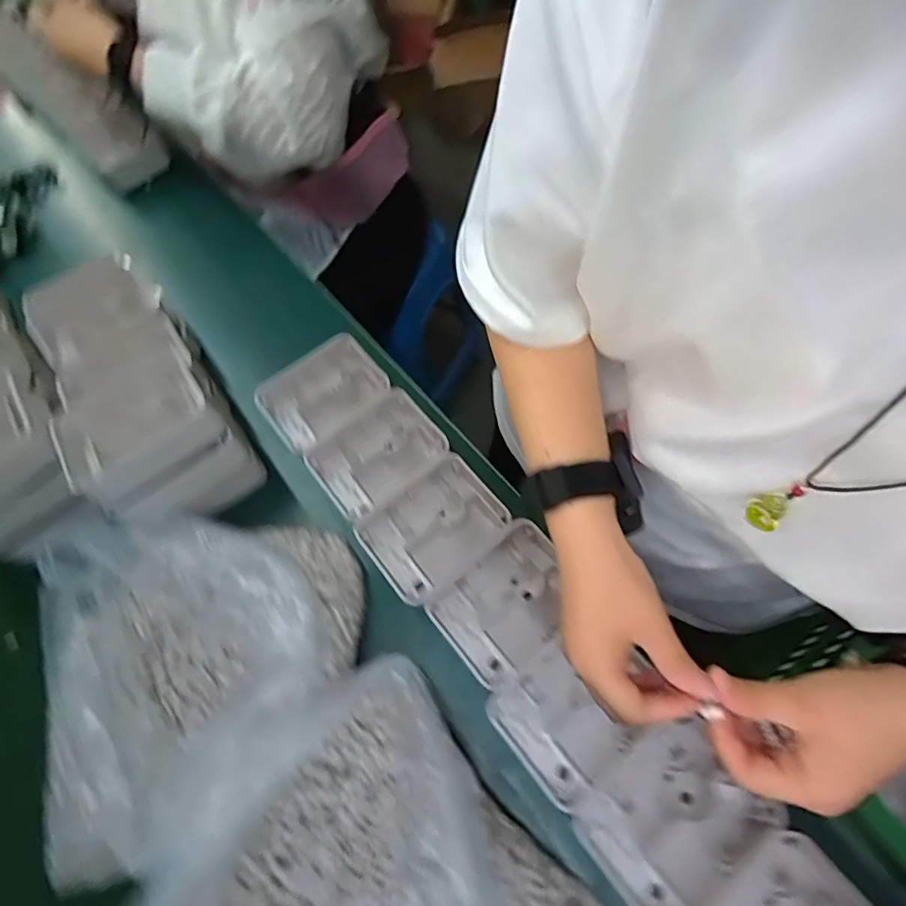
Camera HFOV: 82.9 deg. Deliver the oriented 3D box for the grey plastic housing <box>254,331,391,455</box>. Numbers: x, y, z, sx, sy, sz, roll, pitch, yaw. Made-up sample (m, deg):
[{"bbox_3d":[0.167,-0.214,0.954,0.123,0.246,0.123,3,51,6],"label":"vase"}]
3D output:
[{"bbox_3d":[-0.147,-0.068,0.576,0.130,0.033,0.098,-36,69,-12],"label":"grey plastic housing"}]

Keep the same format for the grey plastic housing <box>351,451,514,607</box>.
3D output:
[{"bbox_3d":[-0.020,0.071,0.503,0.129,0.039,0.099,-37,69,-13],"label":"grey plastic housing"}]

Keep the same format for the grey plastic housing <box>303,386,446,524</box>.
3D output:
[{"bbox_3d":[-0.080,0.002,0.543,0.128,0.035,0.097,-36,69,-12],"label":"grey plastic housing"}]

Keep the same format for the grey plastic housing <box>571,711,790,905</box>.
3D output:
[{"bbox_3d":[0.166,0.281,0.396,0.127,0.041,0.100,-36,69,-12],"label":"grey plastic housing"}]

